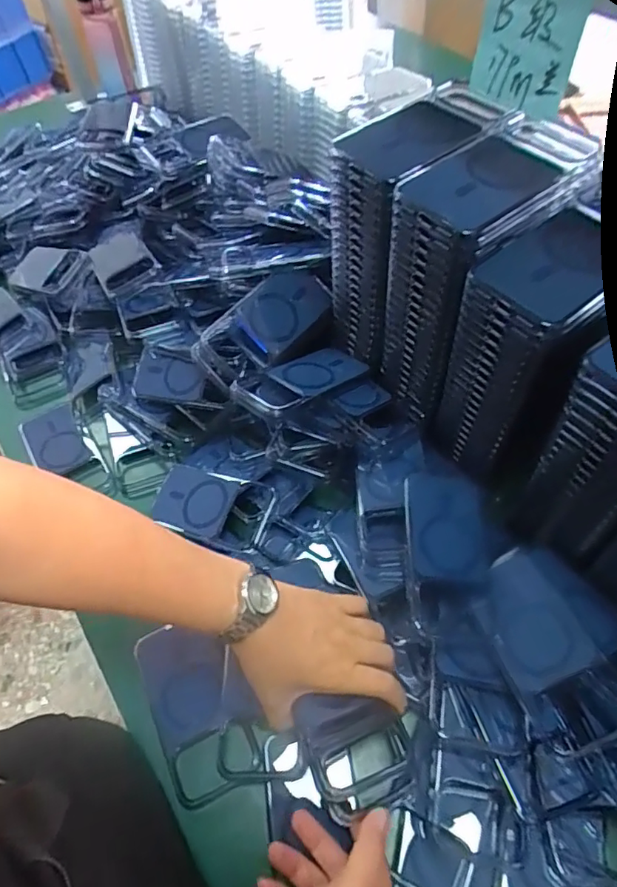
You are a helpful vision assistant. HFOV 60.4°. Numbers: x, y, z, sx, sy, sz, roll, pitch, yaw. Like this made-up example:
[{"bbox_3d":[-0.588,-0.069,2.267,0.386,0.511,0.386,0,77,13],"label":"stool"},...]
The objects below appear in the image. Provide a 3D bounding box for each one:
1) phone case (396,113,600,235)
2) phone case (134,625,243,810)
[{"bbox_3d":[0.144,-0.210,0.405,0.163,0.011,0.076,-36,61,-19],"label":"phone case"},{"bbox_3d":[-0.103,0.236,0.481,0.076,0.008,0.149,-24,58,-12],"label":"phone case"}]

